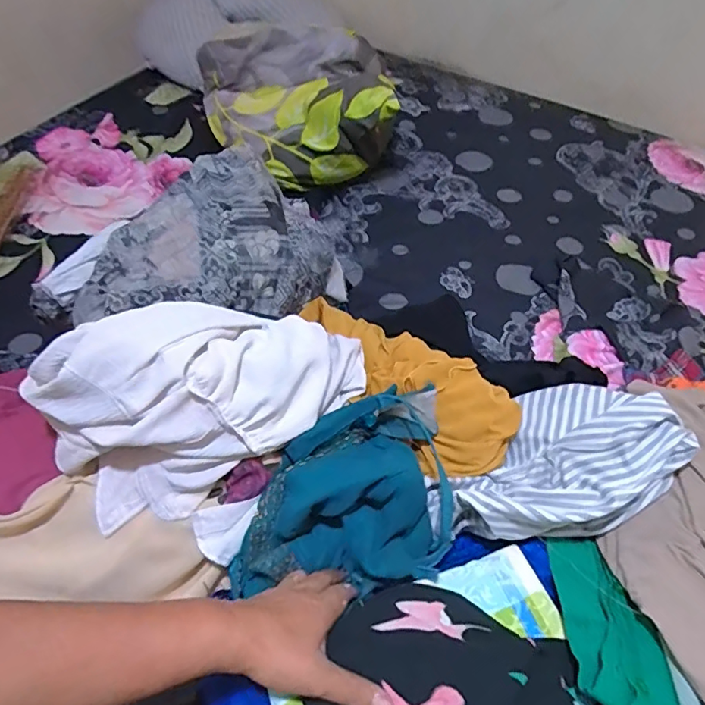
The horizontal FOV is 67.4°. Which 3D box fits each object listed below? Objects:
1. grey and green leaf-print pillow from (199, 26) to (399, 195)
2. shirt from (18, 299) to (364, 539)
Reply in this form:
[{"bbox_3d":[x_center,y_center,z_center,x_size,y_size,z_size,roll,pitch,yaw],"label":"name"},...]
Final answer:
[{"bbox_3d":[-0.116,-0.454,1.031,0.353,0.206,0.305,-5,54,-4],"label":"grey and green leaf-print pillow"},{"bbox_3d":[-0.147,0.040,0.559,0.323,0.152,0.163,-21,57,-16],"label":"shirt"}]

